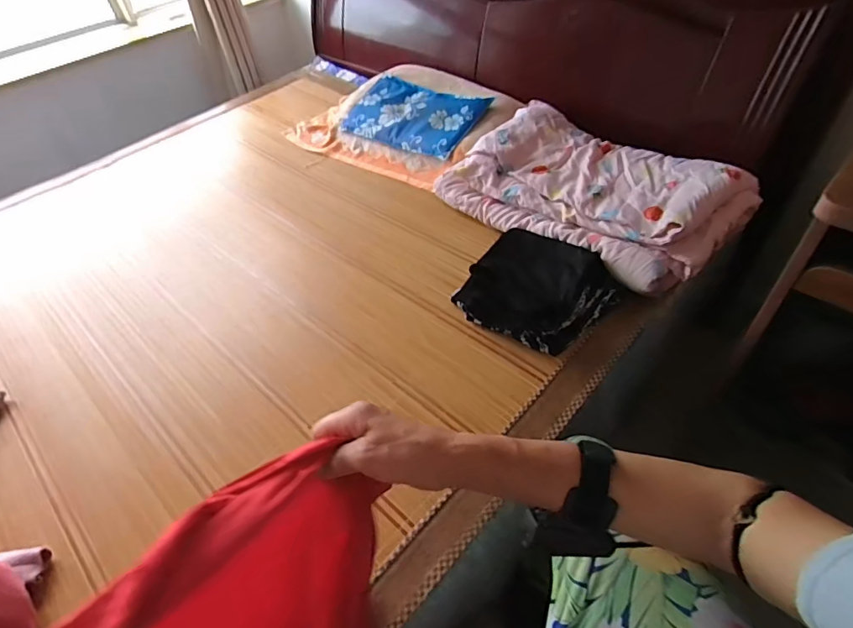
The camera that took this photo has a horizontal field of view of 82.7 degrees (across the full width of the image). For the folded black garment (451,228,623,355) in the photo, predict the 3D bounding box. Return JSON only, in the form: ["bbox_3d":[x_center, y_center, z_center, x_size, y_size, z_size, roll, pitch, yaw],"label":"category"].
[{"bbox_3d":[0.193,-0.046,0.854,0.233,0.076,0.216,31,56,31],"label":"folded black garment"}]

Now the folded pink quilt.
[{"bbox_3d":[0.313,-0.257,0.958,0.285,0.136,0.538,-36,53,-25],"label":"folded pink quilt"}]

